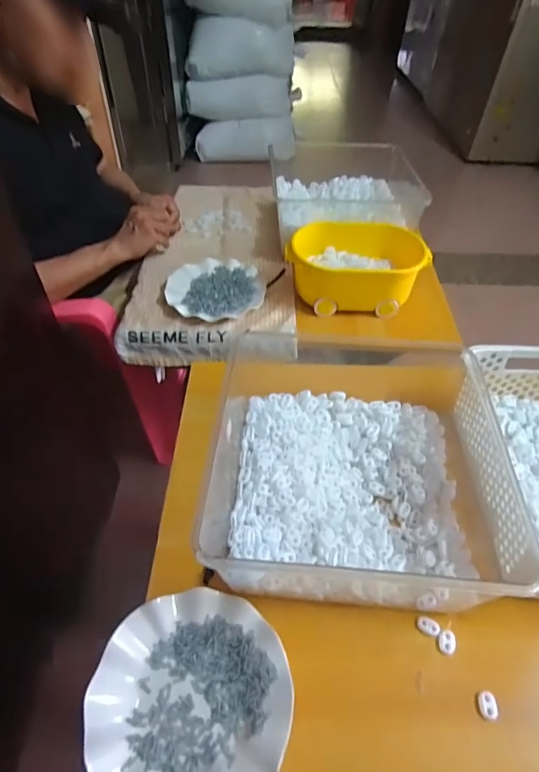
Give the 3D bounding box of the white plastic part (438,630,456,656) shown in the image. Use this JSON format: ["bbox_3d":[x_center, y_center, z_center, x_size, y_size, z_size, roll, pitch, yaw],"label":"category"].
[{"bbox_3d":[0.183,0.263,0.462,0.015,0.007,0.021,14,49,11],"label":"white plastic part"}]

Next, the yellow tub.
[{"bbox_3d":[0.157,-0.220,0.837,0.244,0.094,0.167,1,47,-1],"label":"yellow tub"}]

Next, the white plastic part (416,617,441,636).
[{"bbox_3d":[0.167,0.252,0.472,0.023,0.006,0.016,17,49,14],"label":"white plastic part"}]

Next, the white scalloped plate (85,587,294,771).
[{"bbox_3d":[-0.072,0.290,0.419,0.176,0.022,0.179,1,47,-1],"label":"white scalloped plate"}]

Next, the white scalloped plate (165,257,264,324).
[{"bbox_3d":[-0.101,-0.179,0.848,0.175,0.023,0.172,1,47,-1],"label":"white scalloped plate"}]

